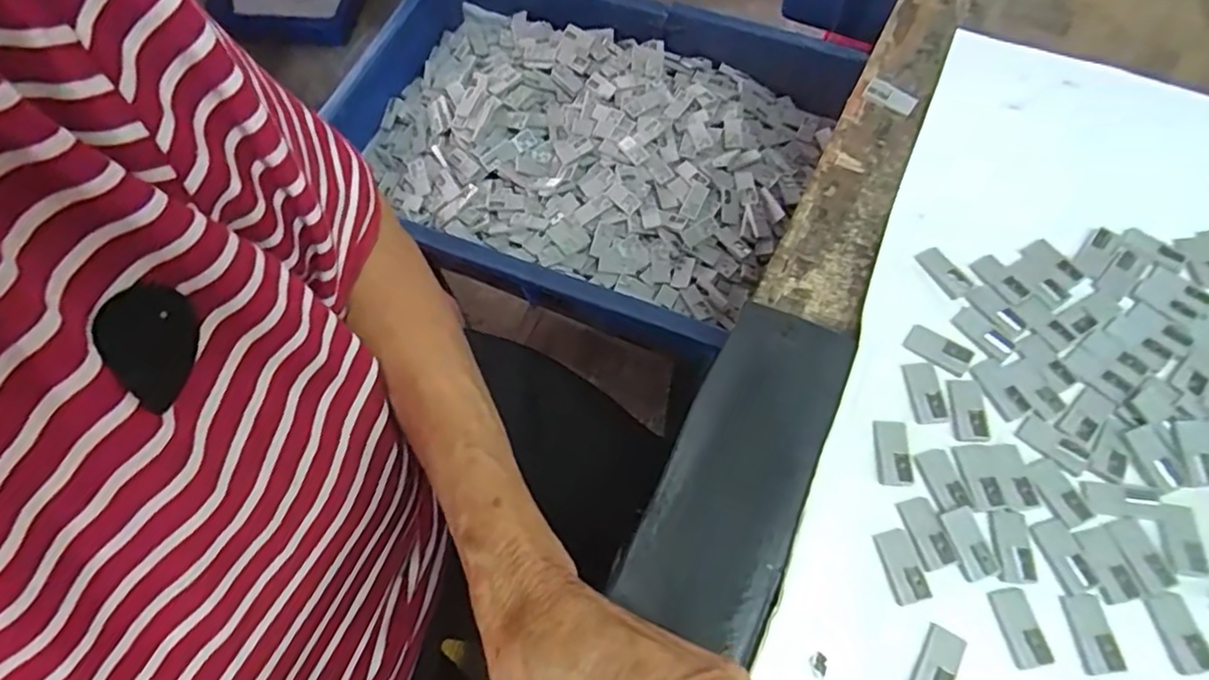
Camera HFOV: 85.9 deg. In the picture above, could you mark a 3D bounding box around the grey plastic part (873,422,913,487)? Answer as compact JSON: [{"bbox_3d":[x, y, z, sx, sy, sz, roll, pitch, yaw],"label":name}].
[{"bbox_3d":[0.125,0.049,0.281,0.014,0.004,0.028,2,64,4],"label":"grey plastic part"}]

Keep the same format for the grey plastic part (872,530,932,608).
[{"bbox_3d":[0.121,0.092,0.263,0.014,0.004,0.027,-12,64,-2],"label":"grey plastic part"}]

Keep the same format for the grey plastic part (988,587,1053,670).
[{"bbox_3d":[0.162,0.111,0.252,0.014,0.004,0.028,-9,64,-1],"label":"grey plastic part"}]

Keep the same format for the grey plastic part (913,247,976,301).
[{"bbox_3d":[0.166,-0.034,0.317,0.015,0.004,0.028,-33,67,-12],"label":"grey plastic part"}]

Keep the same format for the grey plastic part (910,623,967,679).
[{"bbox_3d":[0.127,0.124,0.247,0.014,0.004,0.027,25,69,15],"label":"grey plastic part"}]

